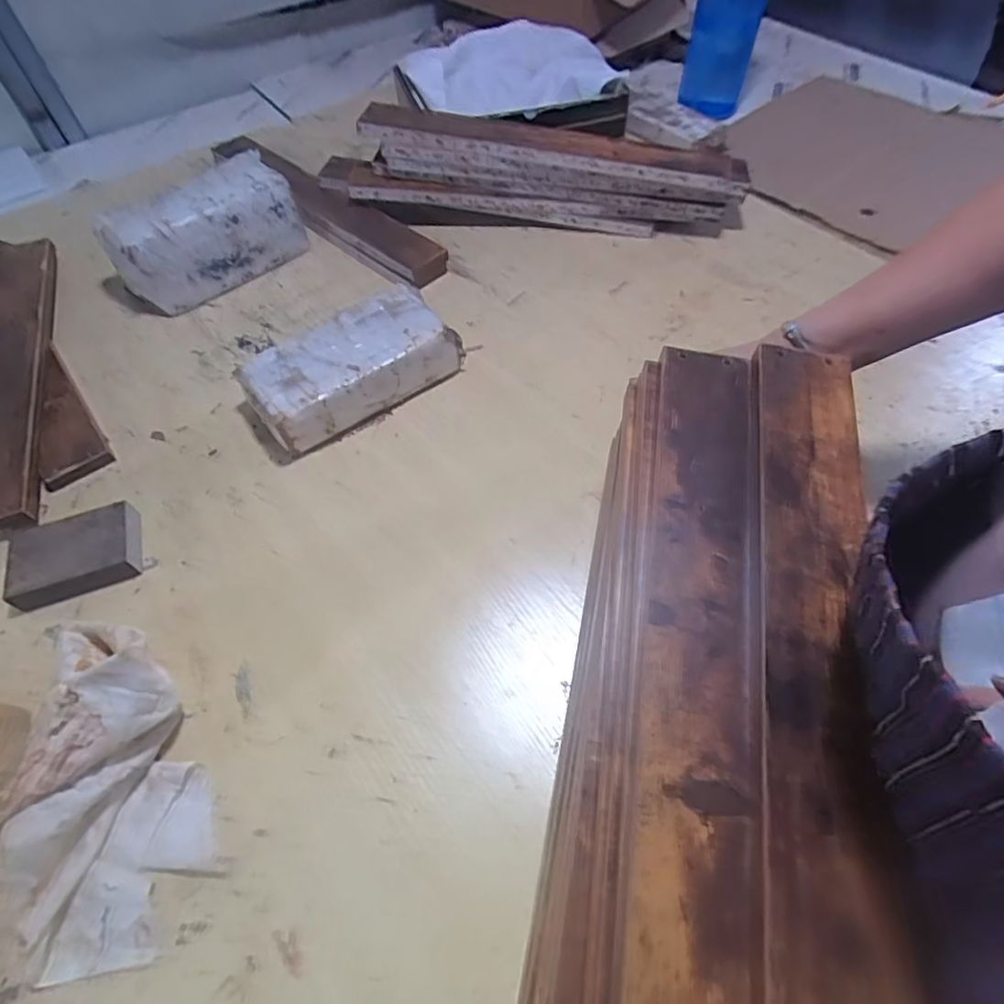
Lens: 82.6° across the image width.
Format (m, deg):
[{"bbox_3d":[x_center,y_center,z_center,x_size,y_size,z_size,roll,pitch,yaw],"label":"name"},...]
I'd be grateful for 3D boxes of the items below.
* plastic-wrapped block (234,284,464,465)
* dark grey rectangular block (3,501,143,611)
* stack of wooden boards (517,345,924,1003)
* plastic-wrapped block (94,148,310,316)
[{"bbox_3d":[-0.161,-0.137,0.602,0.226,0.065,0.109,-31,60,-17],"label":"plastic-wrapped block"},{"bbox_3d":[-0.376,0.045,0.508,0.102,0.029,0.071,-19,57,-10],"label":"dark grey rectangular block"},{"bbox_3d":[0.118,0.115,0.331,0.144,0.121,0.449,9,61,8],"label":"stack of wooden boards"},{"bbox_3d":[-0.370,-0.334,0.719,0.099,0.104,0.223,36,64,23],"label":"plastic-wrapped block"}]

